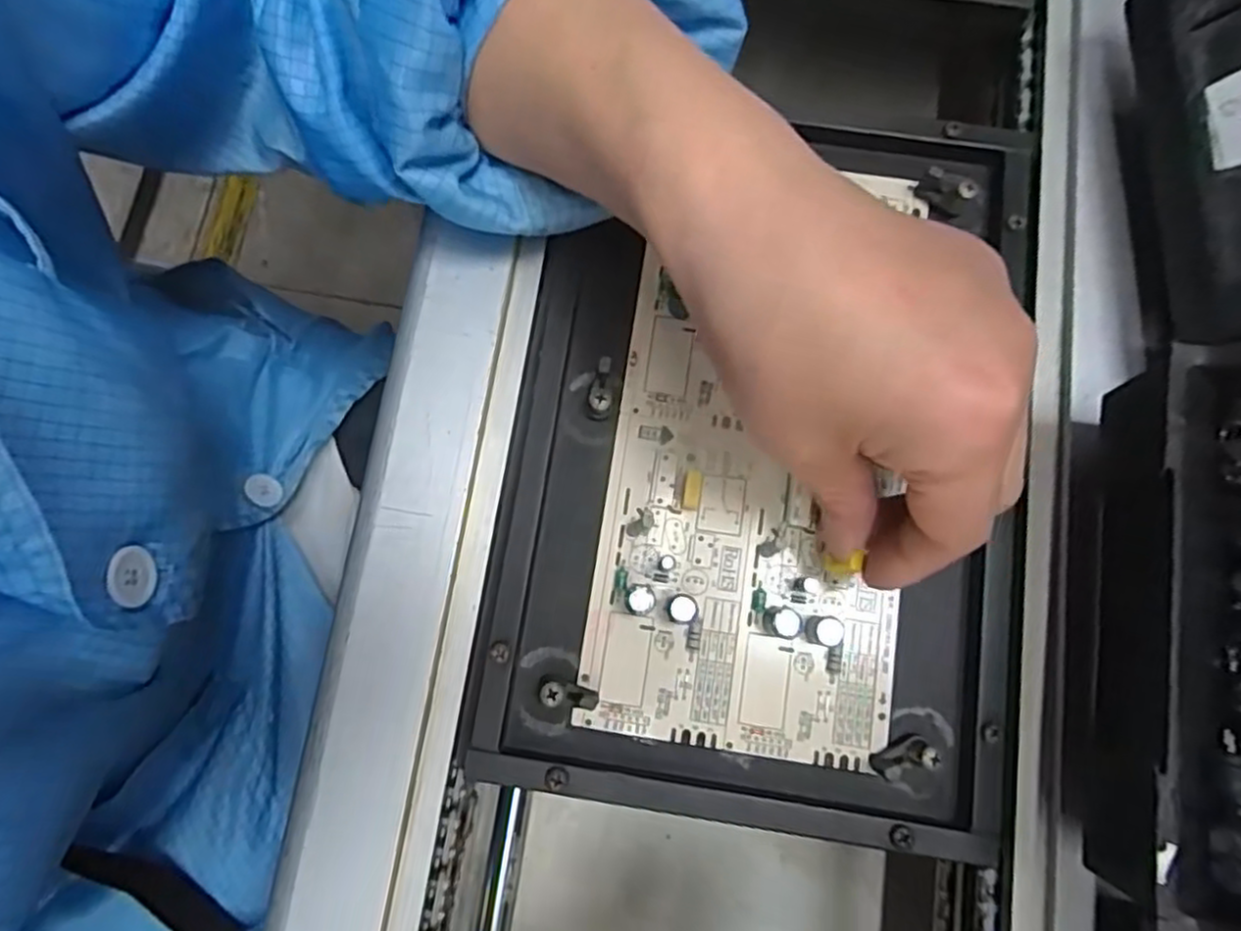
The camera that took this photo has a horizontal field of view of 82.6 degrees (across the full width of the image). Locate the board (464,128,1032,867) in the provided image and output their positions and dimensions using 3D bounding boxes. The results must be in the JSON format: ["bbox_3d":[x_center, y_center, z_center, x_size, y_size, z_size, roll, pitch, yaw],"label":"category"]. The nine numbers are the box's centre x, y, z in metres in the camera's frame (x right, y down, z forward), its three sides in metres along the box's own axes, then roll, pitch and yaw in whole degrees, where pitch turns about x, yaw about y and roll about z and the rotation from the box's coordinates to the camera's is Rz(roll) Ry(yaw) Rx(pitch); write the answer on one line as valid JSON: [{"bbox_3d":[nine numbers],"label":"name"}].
[{"bbox_3d":[0.051,-0.010,0.250,0.173,0.015,0.249,10,78,2],"label":"board"}]

